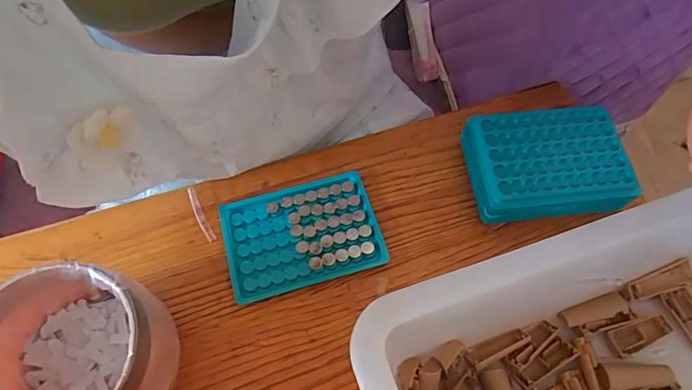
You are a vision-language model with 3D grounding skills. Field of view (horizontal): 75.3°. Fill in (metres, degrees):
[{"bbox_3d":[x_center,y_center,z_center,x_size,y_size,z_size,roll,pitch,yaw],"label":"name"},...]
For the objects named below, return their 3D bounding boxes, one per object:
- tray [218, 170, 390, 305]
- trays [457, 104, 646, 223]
[{"bbox_3d":[-0.040,0.033,0.395,0.131,0.008,0.091,-15,62,-6],"label":"tray"},{"bbox_3d":[0.182,-0.031,0.406,0.132,0.034,0.100,-7,61,-2],"label":"trays"}]

